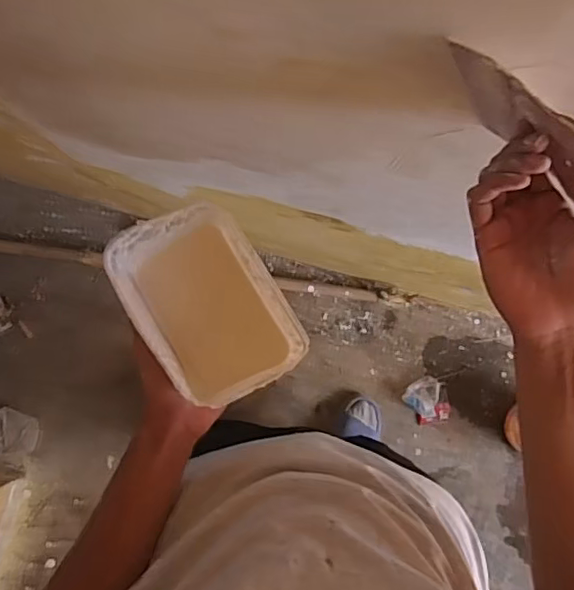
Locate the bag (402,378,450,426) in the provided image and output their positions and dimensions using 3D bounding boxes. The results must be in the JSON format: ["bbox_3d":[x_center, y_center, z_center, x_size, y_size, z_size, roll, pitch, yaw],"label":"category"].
[{"bbox_3d":[0.365,0.273,1.470,0.105,0.036,0.118,-35,89,2],"label":"bag"}]

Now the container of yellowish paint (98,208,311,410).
[{"bbox_3d":[-0.073,0.010,0.513,0.121,0.065,0.175,-33,84,-15],"label":"container of yellowish paint"}]

